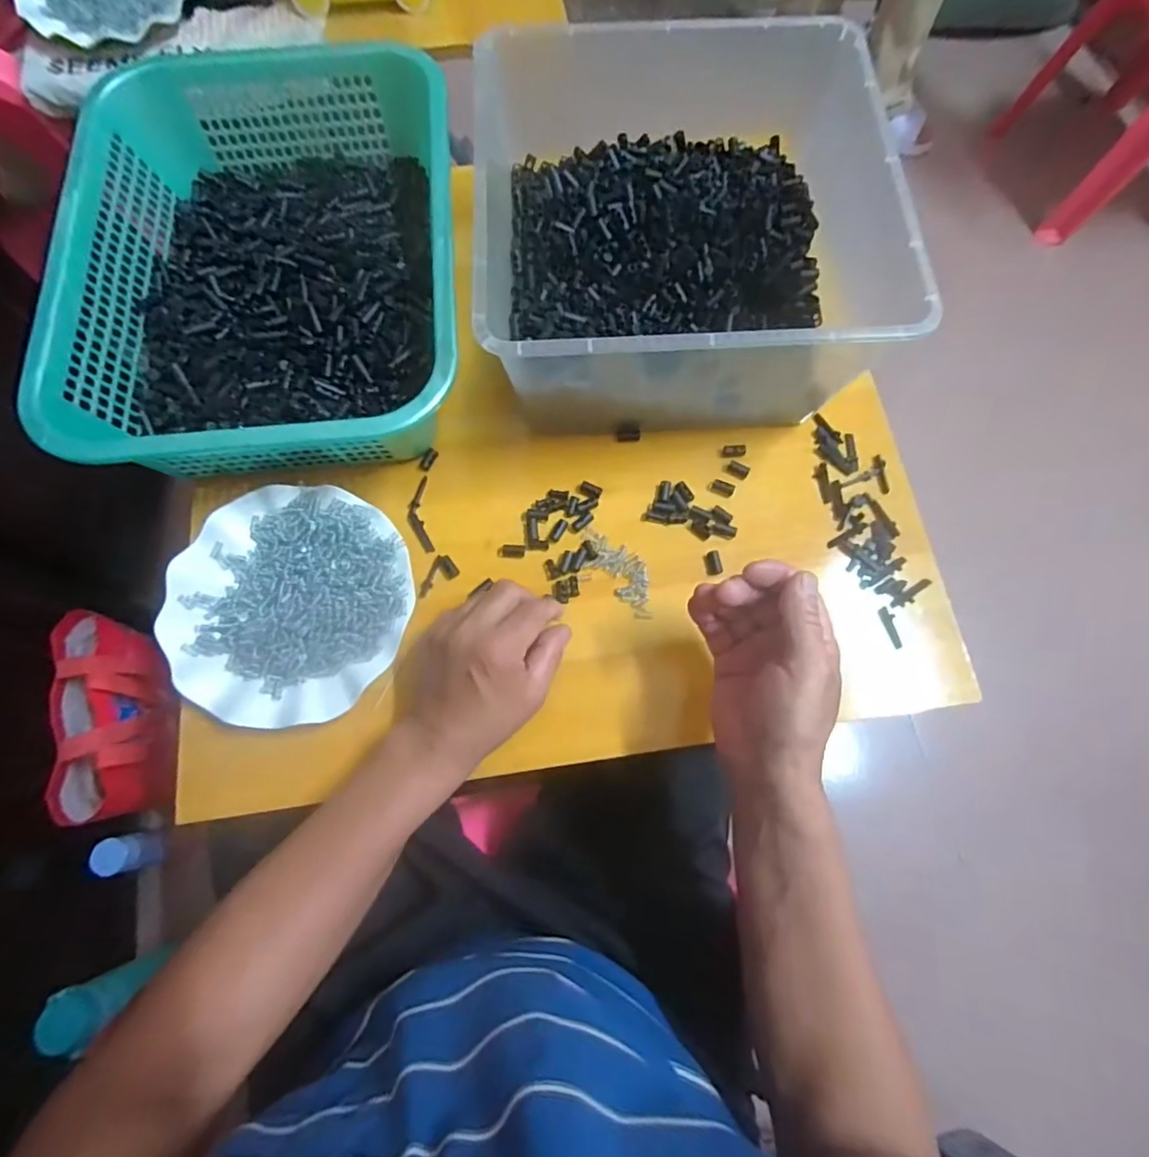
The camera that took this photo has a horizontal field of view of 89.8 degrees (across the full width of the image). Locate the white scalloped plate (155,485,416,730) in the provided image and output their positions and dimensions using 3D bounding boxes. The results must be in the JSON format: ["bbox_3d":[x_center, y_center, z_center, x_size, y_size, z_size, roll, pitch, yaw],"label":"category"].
[{"bbox_3d":[-0.215,0.017,0.441,0.175,0.023,0.183,0,73,-1],"label":"white scalloped plate"}]

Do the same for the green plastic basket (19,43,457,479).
[{"bbox_3d":[-0.246,-0.268,0.484,0.295,0.088,0.393,-5,73,-2],"label":"green plastic basket"}]

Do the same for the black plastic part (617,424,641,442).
[{"bbox_3d":[0.047,-0.125,0.498,0.020,0.011,0.010,-2,73,-1],"label":"black plastic part"}]

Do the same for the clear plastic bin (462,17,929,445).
[{"bbox_3d":[0.078,-0.271,0.471,0.289,0.144,0.303,-3,73,-2],"label":"clear plastic bin"}]

